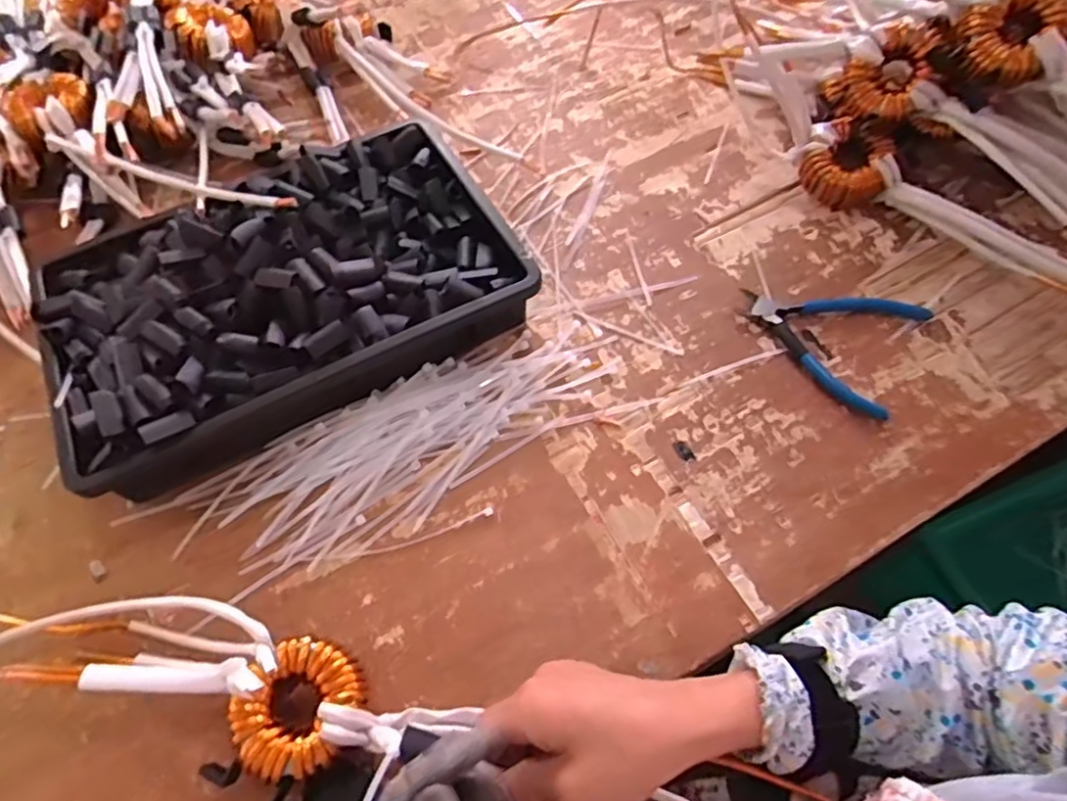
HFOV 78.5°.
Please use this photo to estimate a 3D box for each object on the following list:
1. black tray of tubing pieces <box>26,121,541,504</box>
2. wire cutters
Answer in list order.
[{"bbox_3d":[-0.204,-0.095,0.535,0.362,0.079,0.238,-27,62,-12],"label":"black tray of tubing pieces"},{"bbox_3d":[0.254,-0.063,0.544,0.117,0.022,0.145,-39,65,-18],"label":"wire cutters"}]

